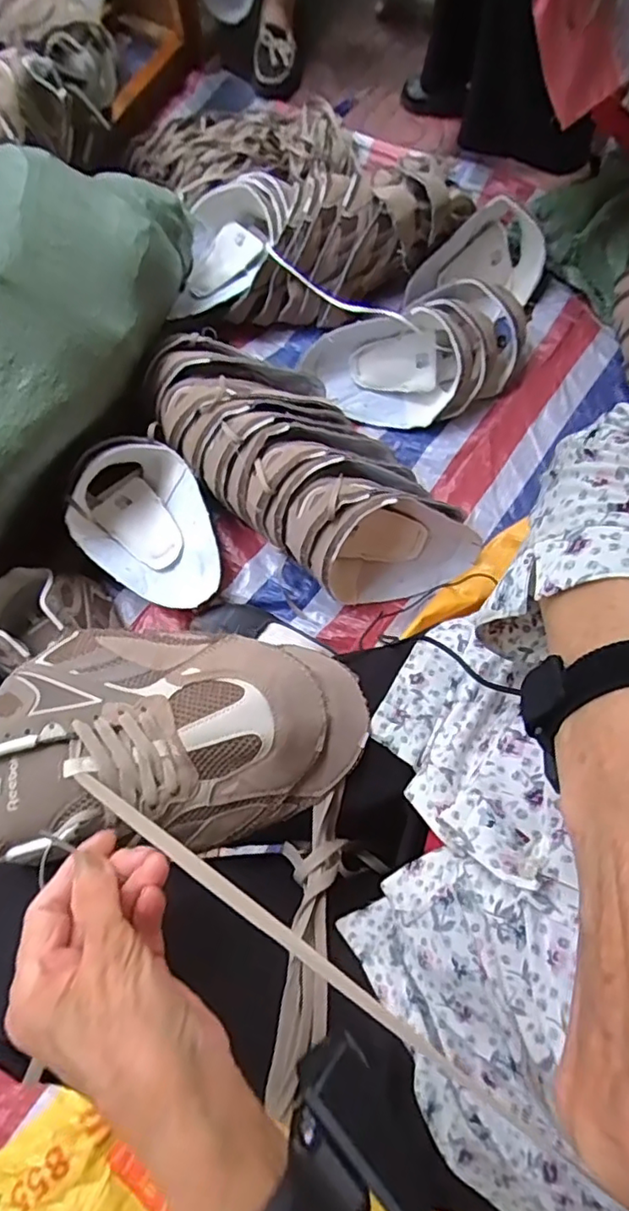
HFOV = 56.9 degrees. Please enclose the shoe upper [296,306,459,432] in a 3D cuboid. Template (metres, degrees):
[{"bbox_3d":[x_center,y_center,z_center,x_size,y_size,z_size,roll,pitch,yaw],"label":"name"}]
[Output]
[{"bbox_3d":[0.107,-0.370,0.899,0.245,0.137,0.116,5,75,0],"label":"shoe upper"}]

